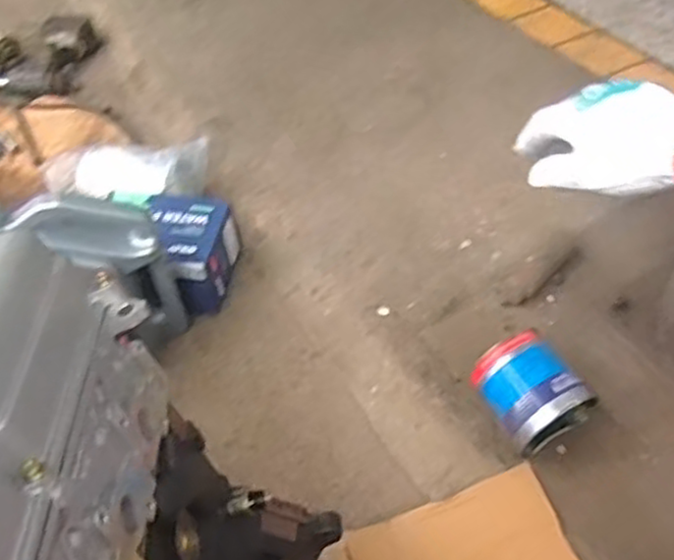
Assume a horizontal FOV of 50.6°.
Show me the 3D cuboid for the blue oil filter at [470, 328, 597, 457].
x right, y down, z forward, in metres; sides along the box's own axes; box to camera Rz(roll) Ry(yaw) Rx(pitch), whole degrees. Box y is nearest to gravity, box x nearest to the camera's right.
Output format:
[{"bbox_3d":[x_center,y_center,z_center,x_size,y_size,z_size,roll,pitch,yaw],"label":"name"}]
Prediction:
[{"bbox_3d":[0.248,0.148,0.922,0.111,0.113,0.119,-20,49,-14],"label":"blue oil filter"}]

